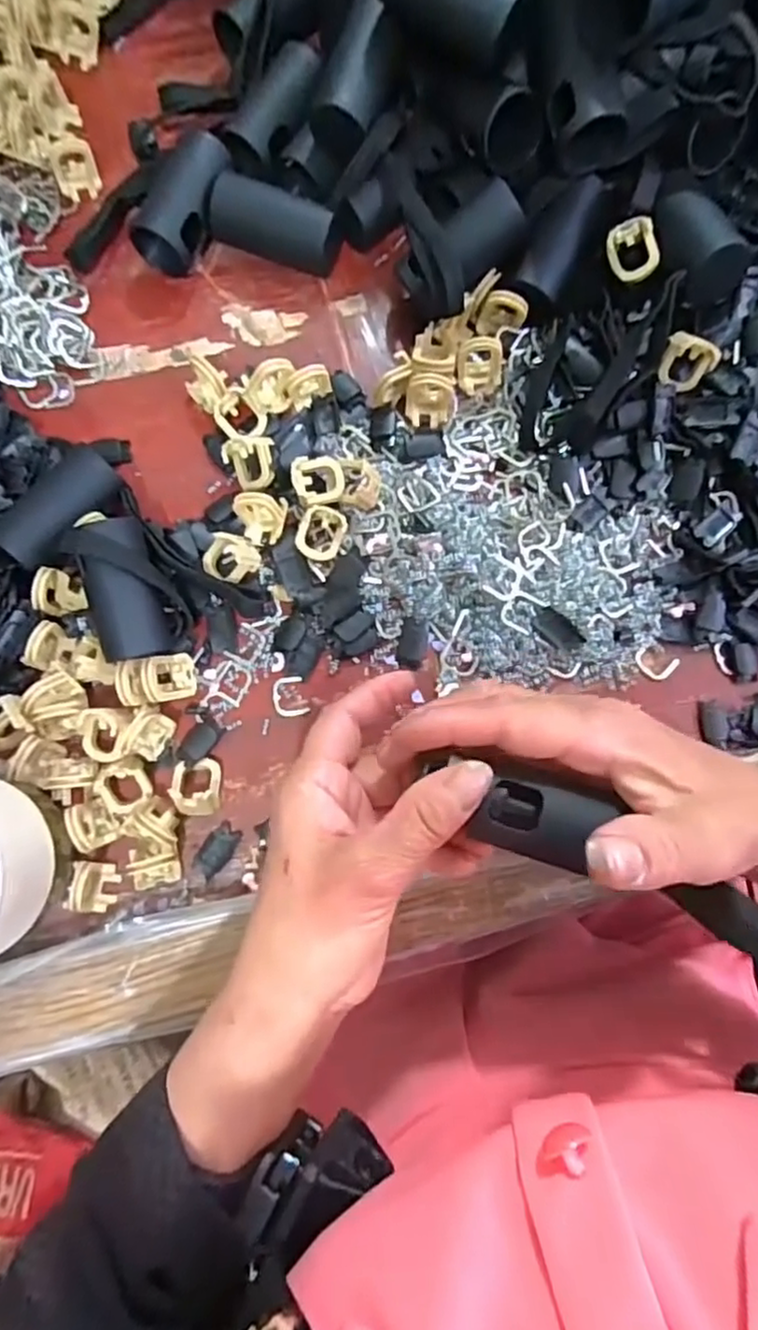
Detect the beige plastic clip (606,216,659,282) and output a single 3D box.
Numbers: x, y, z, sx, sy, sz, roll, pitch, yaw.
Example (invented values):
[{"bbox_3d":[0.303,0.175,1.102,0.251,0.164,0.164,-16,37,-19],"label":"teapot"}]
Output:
[{"bbox_3d":[0.123,-0.198,0.313,0.022,0.007,0.027,-20,104,20],"label":"beige plastic clip"}]

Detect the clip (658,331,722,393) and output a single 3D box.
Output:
[{"bbox_3d":[0.149,-0.146,0.313,0.024,0.023,0.012,20,46,-3],"label":"clip"}]

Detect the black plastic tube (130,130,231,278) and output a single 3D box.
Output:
[{"bbox_3d":[-0.098,-0.233,0.328,0.030,0.027,0.064,24,84,2],"label":"black plastic tube"}]

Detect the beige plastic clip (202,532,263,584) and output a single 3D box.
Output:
[{"bbox_3d":[-0.071,-0.052,0.311,0.023,0.013,0.023,0,84,-1],"label":"beige plastic clip"}]

